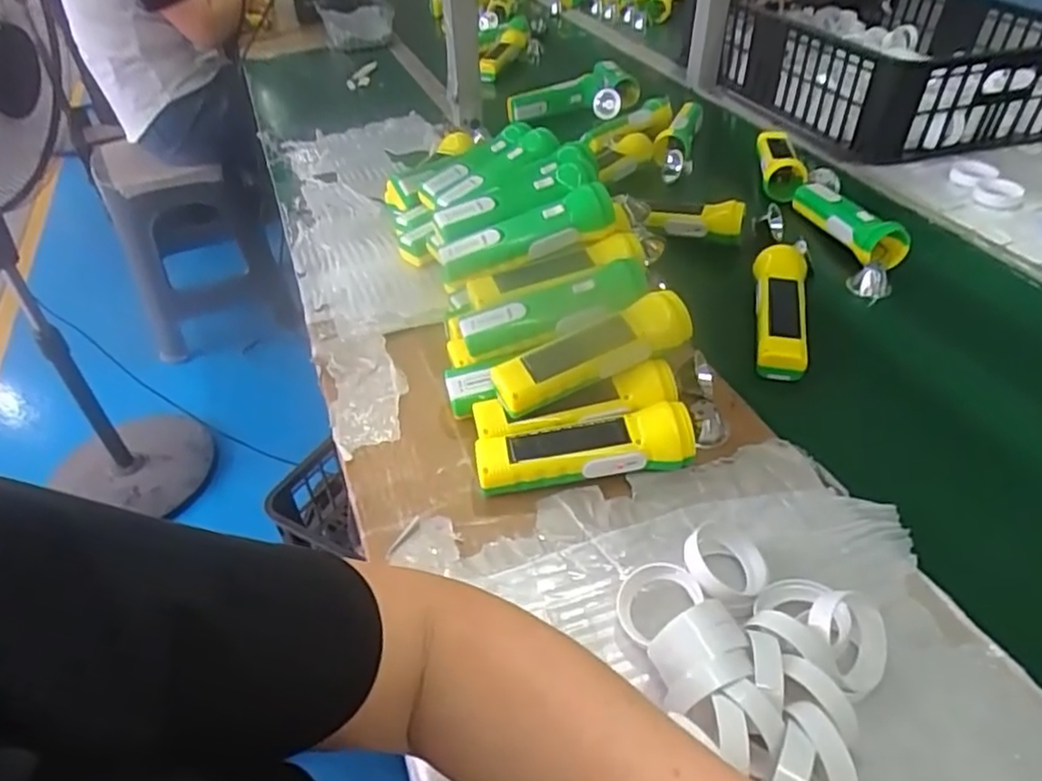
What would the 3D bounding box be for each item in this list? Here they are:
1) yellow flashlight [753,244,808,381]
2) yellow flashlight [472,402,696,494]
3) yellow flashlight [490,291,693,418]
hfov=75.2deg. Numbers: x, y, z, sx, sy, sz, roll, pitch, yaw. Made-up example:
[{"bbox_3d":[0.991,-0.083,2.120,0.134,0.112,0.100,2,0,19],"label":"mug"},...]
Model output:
[{"bbox_3d":[0.252,-0.080,0.651,0.051,0.040,0.164,8,42,12],"label":"yellow flashlight"},{"bbox_3d":[0.047,0.045,0.511,0.159,0.045,0.041,-5,41,-4],"label":"yellow flashlight"},{"bbox_3d":[0.056,-0.030,0.540,0.163,0.055,0.053,-16,43,-16],"label":"yellow flashlight"}]

